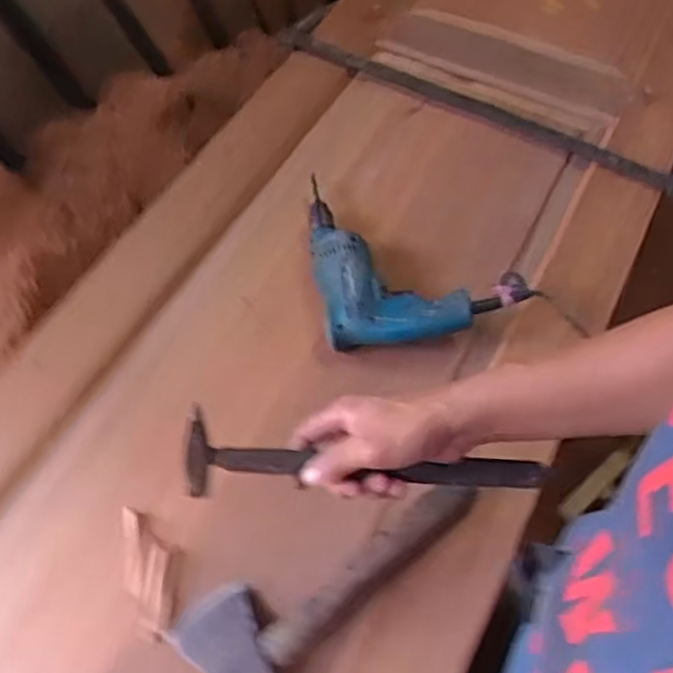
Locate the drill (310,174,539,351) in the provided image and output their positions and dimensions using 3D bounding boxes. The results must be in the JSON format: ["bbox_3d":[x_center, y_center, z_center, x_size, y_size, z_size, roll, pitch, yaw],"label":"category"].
[{"bbox_3d":[0.089,-0.102,0.891,0.239,0.076,0.253,-3,59,-6],"label":"drill"}]

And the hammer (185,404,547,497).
[{"bbox_3d":[0.026,0.103,0.579,0.289,0.061,0.041,4,58,-3],"label":"hammer"}]

